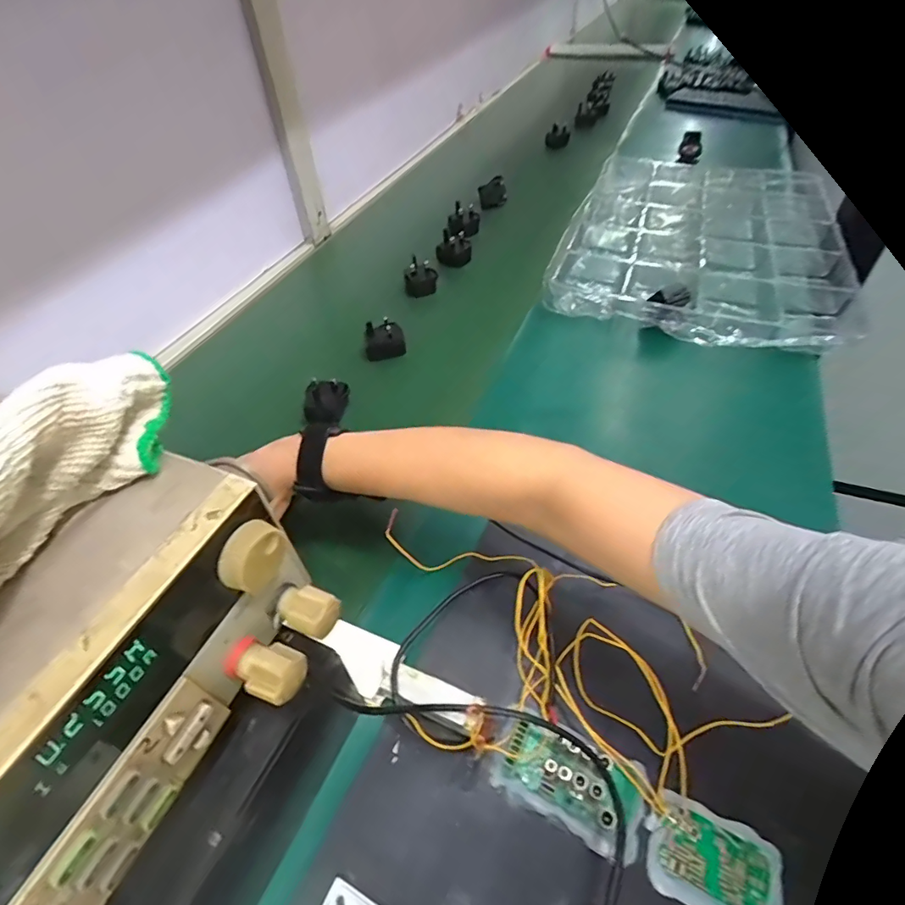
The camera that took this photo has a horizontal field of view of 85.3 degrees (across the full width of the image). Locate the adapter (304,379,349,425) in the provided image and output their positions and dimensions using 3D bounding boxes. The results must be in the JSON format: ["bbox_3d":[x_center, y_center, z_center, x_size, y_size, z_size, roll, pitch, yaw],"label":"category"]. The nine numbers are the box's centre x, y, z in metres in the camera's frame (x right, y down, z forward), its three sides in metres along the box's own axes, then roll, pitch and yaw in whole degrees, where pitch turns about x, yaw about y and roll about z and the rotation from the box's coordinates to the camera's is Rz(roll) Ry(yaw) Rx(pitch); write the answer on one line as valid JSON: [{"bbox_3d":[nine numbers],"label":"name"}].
[{"bbox_3d":[-0.140,-0.056,0.544,0.037,0.038,0.050,4,46,6],"label":"adapter"}]

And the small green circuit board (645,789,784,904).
[{"bbox_3d":[0.147,0.230,0.277,0.067,0.007,0.048,17,49,18],"label":"small green circuit board"}]

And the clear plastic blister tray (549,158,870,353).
[{"bbox_3d":[0.394,-0.354,0.764,0.378,0.037,0.602,16,49,17],"label":"clear plastic blister tray"}]

